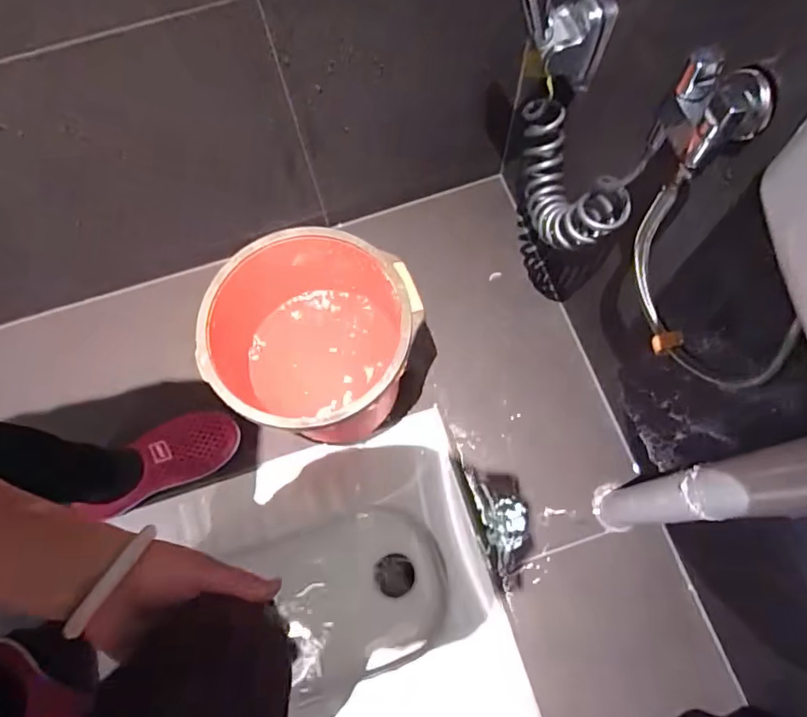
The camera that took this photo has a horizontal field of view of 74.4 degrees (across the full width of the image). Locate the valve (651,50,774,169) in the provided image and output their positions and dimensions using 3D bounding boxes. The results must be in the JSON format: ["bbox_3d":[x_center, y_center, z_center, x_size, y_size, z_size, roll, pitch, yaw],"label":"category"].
[{"bbox_3d":[0.220,-0.175,0.377,0.063,0.063,0.068,0,72,1],"label":"valve"}]

